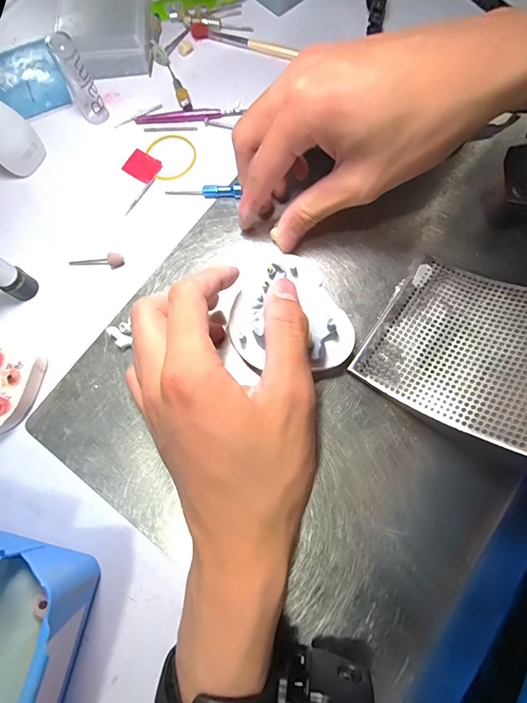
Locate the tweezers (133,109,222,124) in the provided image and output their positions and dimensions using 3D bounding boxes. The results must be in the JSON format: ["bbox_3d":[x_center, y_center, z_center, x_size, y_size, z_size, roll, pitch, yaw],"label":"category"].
[{"bbox_3d":[-0.069,-0.188,0.292,0.069,0.005,0.010,-1,74,2],"label":"tweezers"}]

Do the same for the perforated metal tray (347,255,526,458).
[{"bbox_3d":[0.122,-0.004,0.203,0.114,0.015,0.096,26,75,41],"label":"perforated metal tray"}]

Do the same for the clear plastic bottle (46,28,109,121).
[{"bbox_3d":[-0.140,-0.204,0.272,0.019,0.059,0.019,-30,75,-6],"label":"clear plastic bottle"}]

